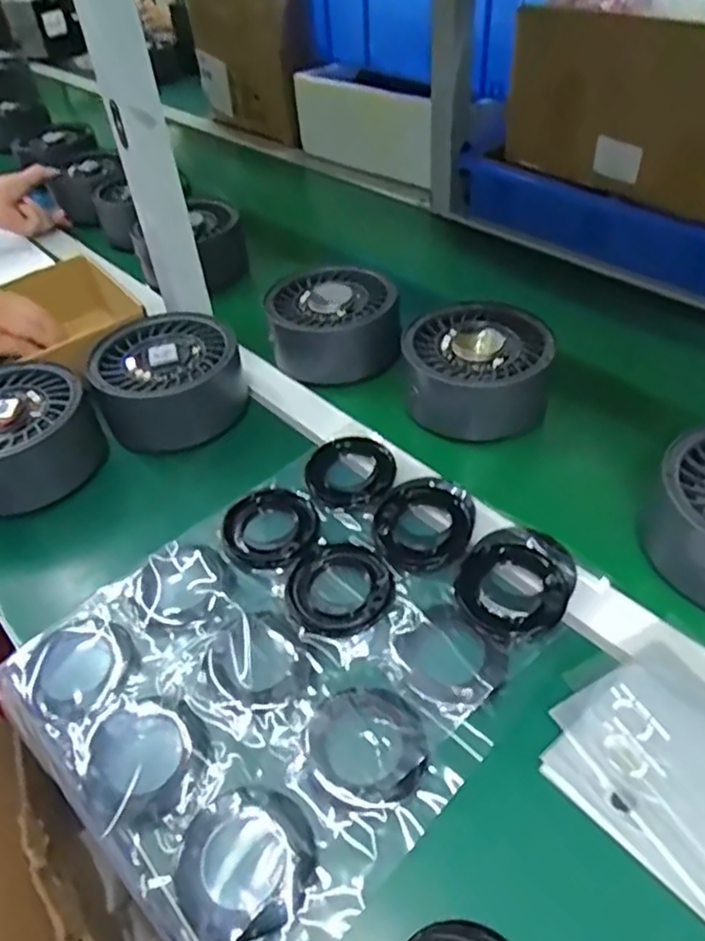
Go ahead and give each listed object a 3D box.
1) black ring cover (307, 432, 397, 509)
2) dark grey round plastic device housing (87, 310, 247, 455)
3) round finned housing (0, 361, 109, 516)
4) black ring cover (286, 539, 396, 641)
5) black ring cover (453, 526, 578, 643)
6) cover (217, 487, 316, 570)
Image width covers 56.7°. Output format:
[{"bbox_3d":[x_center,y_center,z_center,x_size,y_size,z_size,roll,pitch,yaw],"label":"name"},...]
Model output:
[{"bbox_3d":[-0.002,-0.001,0.565,0.073,0.010,0.075,-10,43,-2],"label":"black ring cover"},{"bbox_3d":[-0.177,-0.089,0.644,0.135,0.070,0.141,-4,43,4],"label":"dark grey round plastic device housing"},{"bbox_3d":[-0.307,-0.028,0.606,0.132,0.088,0.132,-4,43,4],"label":"round finned housing"},{"bbox_3d":[-0.010,0.086,0.485,0.075,0.006,0.080,-13,43,-6],"label":"black ring cover"},{"bbox_3d":[0.119,0.077,0.476,0.078,0.014,0.097,17,48,25],"label":"black ring cover"},{"bbox_3d":[-0.067,0.045,0.530,0.076,0.009,0.076,-27,46,-20],"label":"cover"}]

